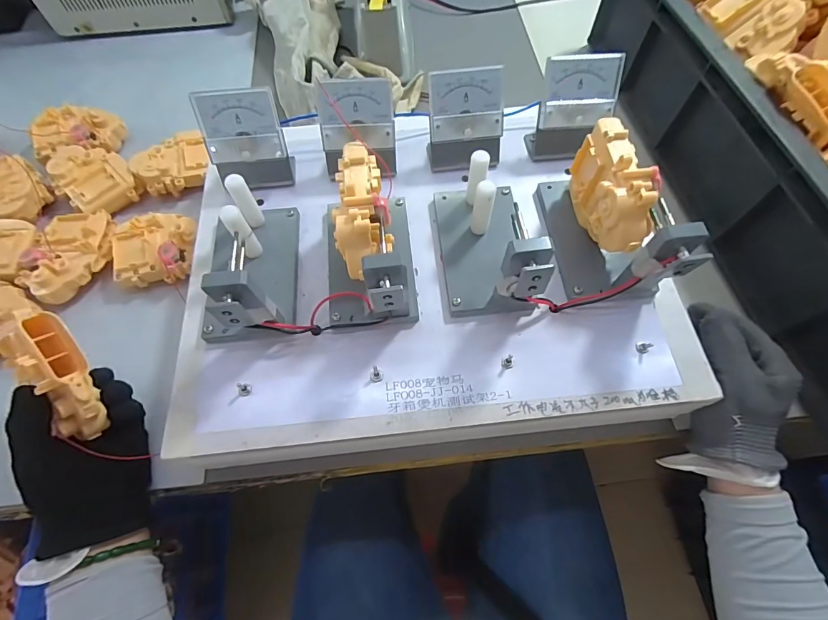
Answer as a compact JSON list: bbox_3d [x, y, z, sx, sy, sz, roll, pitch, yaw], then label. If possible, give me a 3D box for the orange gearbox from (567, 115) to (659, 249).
[{"bbox_3d":[0.148,-0.084,0.307,0.035,0.075,0.095,-1,64,2],"label":"orange gearbox"}]

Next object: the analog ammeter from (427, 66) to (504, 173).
[{"bbox_3d":[0.045,-0.167,0.357,0.064,0.072,0.038,-6,64,0],"label":"analog ammeter"}]

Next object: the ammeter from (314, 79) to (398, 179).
[{"bbox_3d":[-0.049,-0.156,0.358,0.064,0.077,0.045,-9,64,-1],"label":"ammeter"}]

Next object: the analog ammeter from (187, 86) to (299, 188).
[{"bbox_3d":[-0.144,-0.145,0.348,0.064,0.077,0.037,-6,64,0],"label":"analog ammeter"}]

